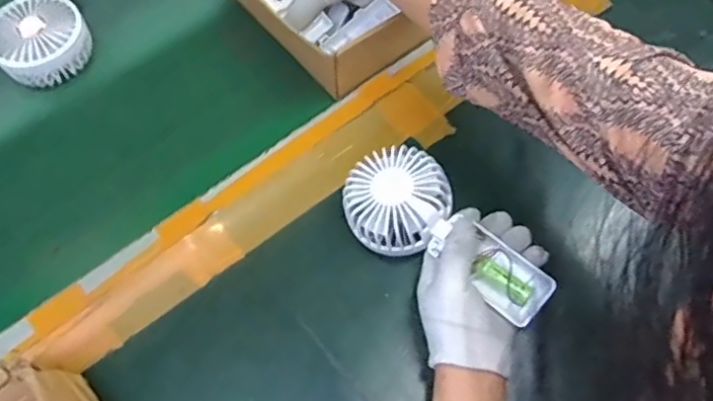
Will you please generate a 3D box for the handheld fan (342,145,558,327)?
[{"bbox_3d":[0.072,0.027,0.481,0.178,0.034,0.079,36,71,14],"label":"handheld fan"}]

